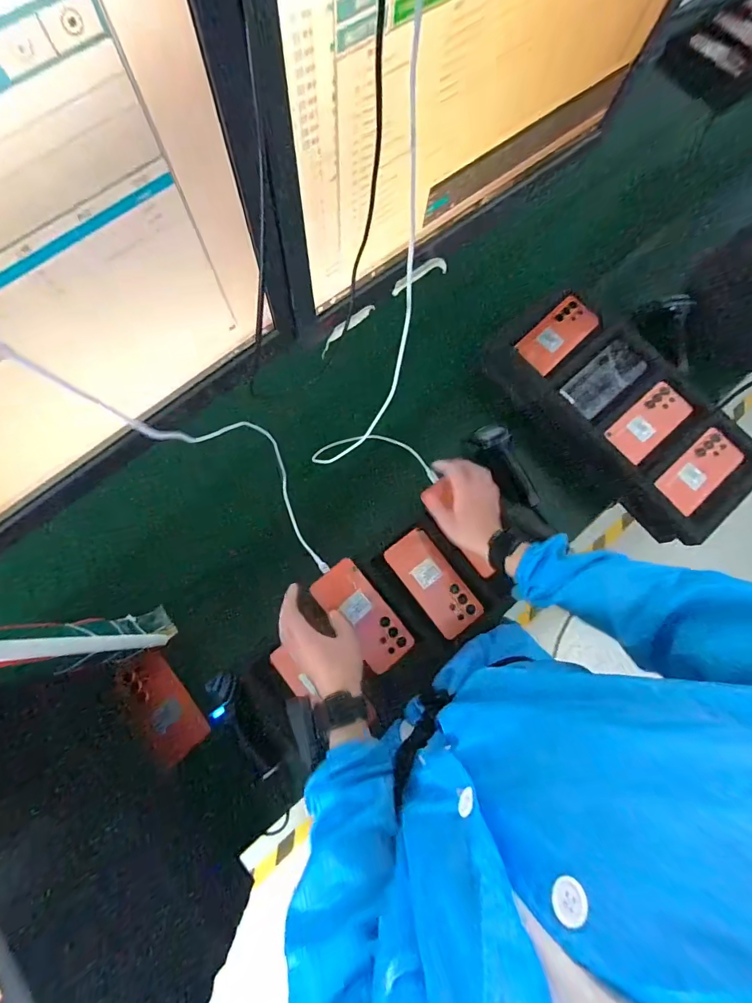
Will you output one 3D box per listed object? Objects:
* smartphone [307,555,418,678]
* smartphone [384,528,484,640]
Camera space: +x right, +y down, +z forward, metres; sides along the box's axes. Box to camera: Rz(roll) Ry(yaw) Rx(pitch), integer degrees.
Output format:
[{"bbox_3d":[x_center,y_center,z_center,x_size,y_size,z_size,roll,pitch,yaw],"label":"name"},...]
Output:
[{"bbox_3d":[-0.019,0.177,0.648,0.078,0.011,0.174,-38,90,-10],"label":"smartphone"},{"bbox_3d":[0.092,0.128,0.663,0.077,0.011,0.167,-35,79,-9],"label":"smartphone"}]

